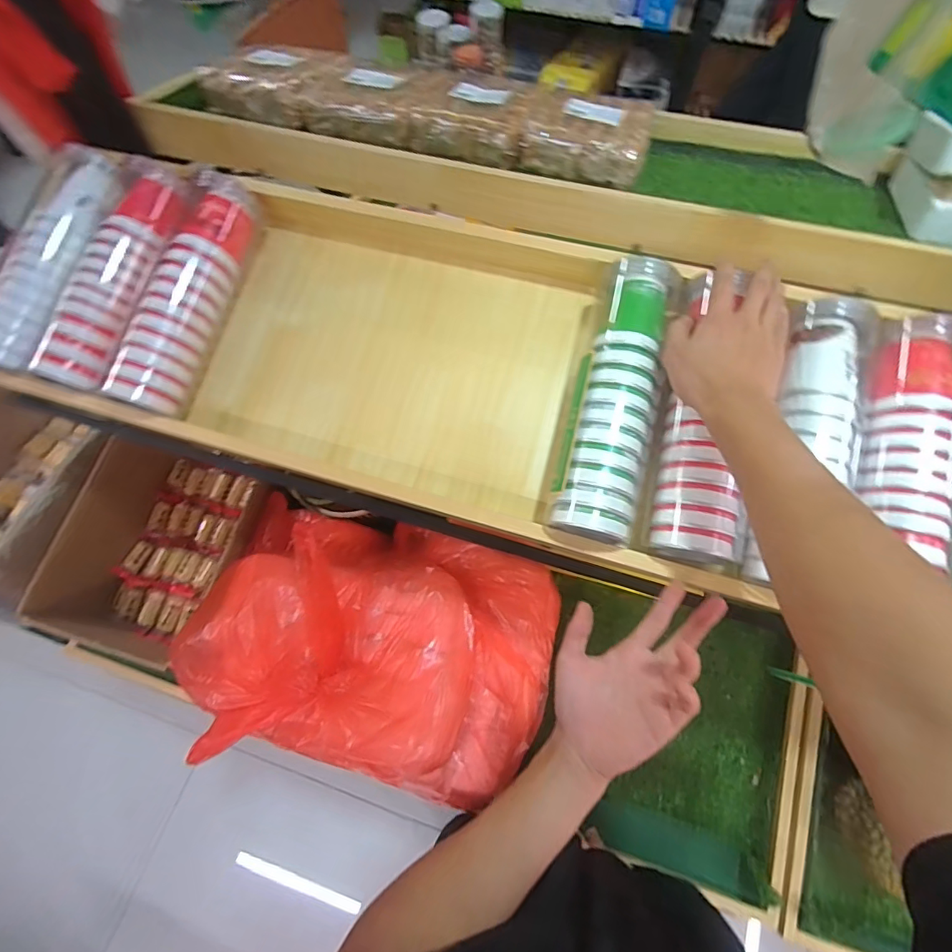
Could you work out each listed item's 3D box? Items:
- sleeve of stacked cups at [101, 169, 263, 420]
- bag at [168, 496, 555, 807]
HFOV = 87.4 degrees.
[{"bbox_3d":[-0.341,-0.212,0.589,0.074,0.070,0.290,17,82,9],"label":"sleeve of stacked cups"},{"bbox_3d":[-0.145,0.231,0.710,0.477,0.214,0.351,8,65,5],"label":"bag"}]

